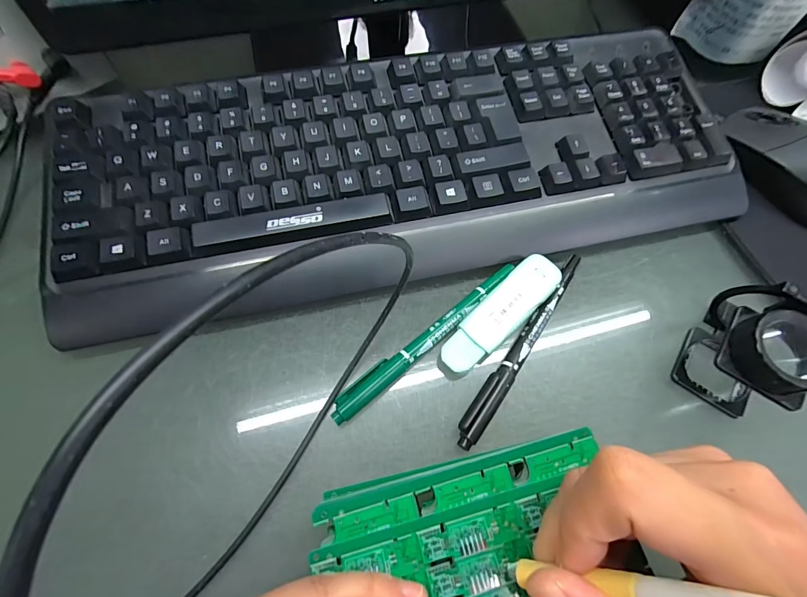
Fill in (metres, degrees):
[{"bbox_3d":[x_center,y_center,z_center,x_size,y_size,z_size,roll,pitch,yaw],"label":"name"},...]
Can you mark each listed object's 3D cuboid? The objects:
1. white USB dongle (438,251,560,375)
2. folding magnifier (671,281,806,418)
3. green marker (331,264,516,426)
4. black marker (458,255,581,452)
[{"bbox_3d":[0.056,0.008,0.221,0.085,0.017,0.026,-40,74,-18],"label":"white USB dongle"},{"bbox_3d":[0.186,0.025,0.205,0.041,0.056,0.065,27,68,9],"label":"folding magnifier"},{"bbox_3d":[0.015,0.022,0.220,0.136,0.015,0.014,-37,73,-17],"label":"green marker"},{"bbox_3d":[0.071,0.026,0.222,0.014,0.011,0.137,36,70,12],"label":"black marker"}]

